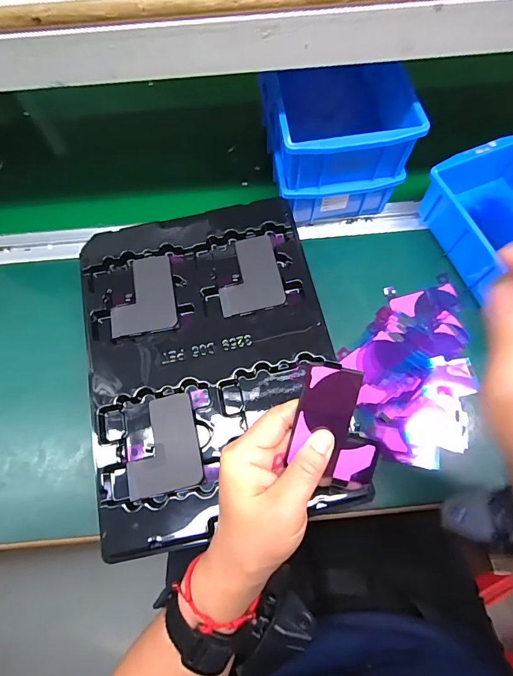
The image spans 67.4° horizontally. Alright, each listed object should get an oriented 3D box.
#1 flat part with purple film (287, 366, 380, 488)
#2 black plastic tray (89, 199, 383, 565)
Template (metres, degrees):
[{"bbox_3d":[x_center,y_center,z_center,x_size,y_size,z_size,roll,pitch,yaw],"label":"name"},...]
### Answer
[{"bbox_3d":[0.055,0.058,0.256,0.058,0.005,0.077,9,103,0],"label":"flat part with purple film"},{"bbox_3d":[-0.041,0.016,0.340,0.208,0.034,0.282,-12,67,-2],"label":"black plastic tray"}]

